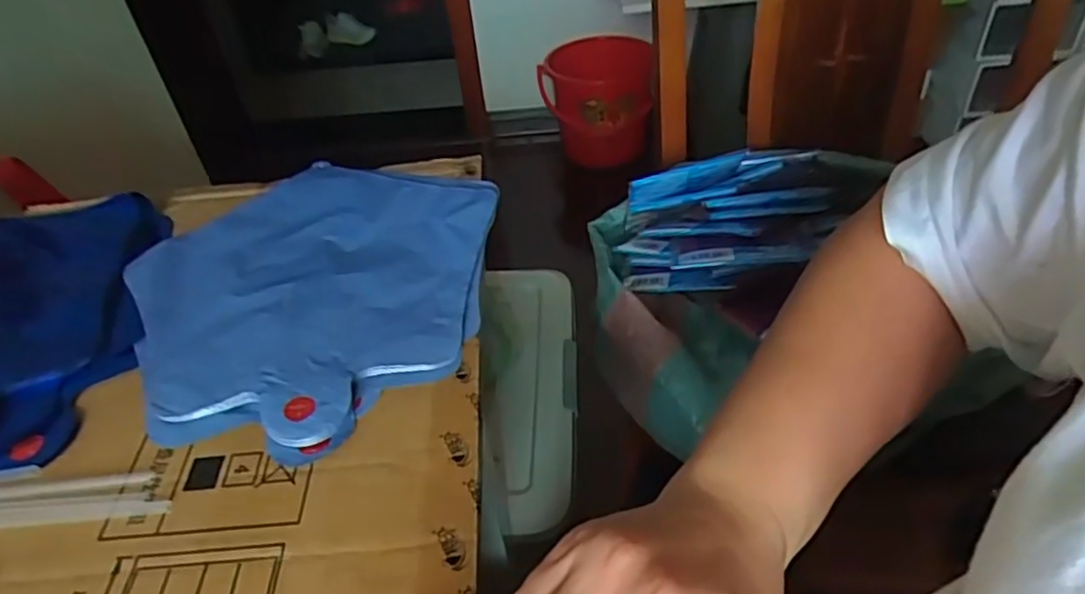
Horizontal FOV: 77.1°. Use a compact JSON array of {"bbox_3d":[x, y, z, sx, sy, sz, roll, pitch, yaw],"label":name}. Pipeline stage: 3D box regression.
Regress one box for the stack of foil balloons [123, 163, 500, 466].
[{"bbox_3d":[-0.148,-0.011,0.427,0.218,0.011,0.253,-2,41,5],"label":"stack of foil balloons"}]

